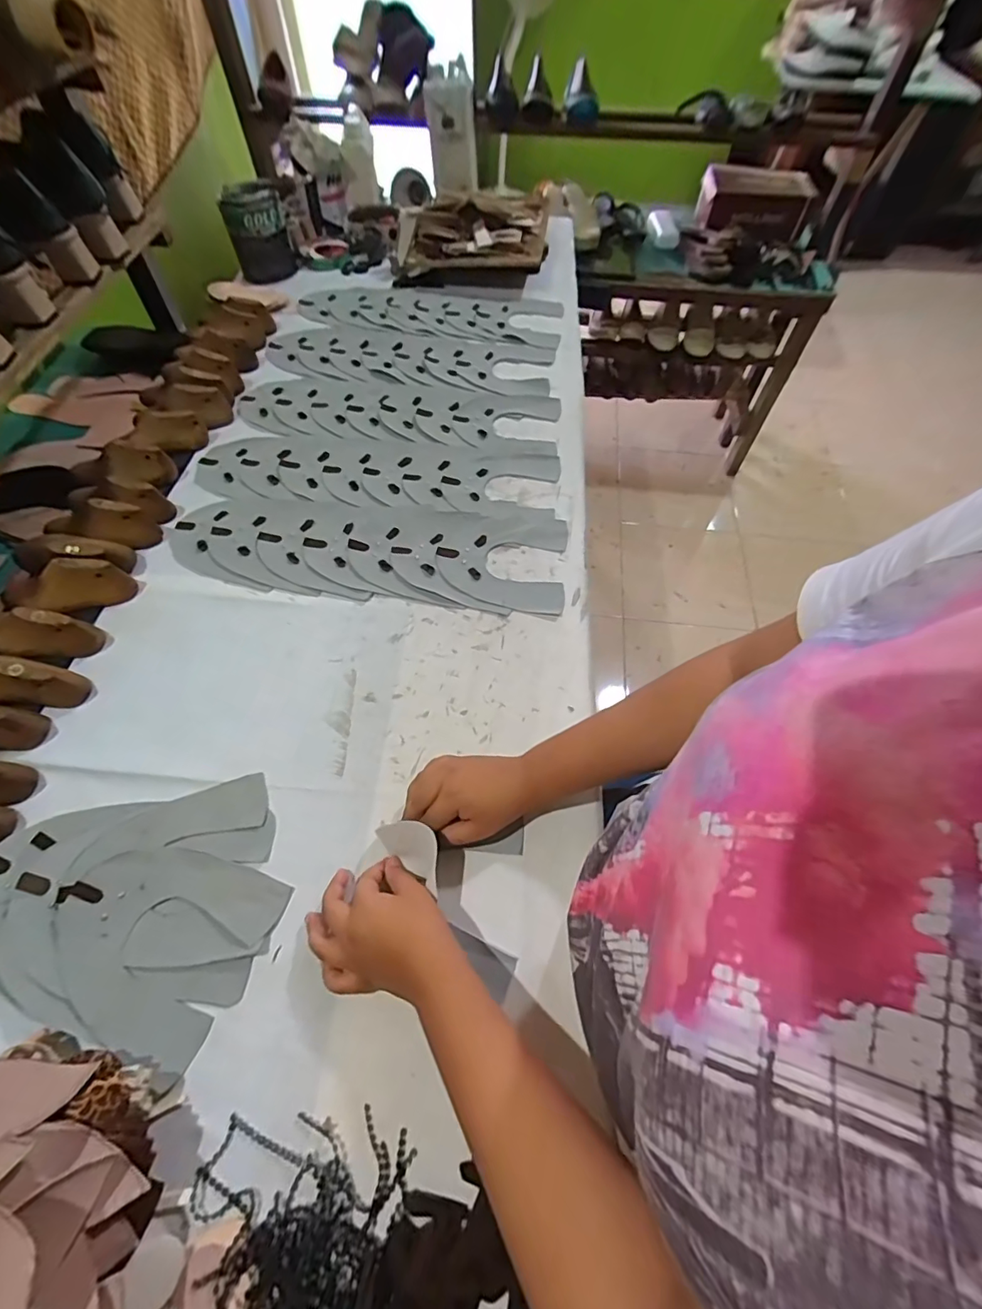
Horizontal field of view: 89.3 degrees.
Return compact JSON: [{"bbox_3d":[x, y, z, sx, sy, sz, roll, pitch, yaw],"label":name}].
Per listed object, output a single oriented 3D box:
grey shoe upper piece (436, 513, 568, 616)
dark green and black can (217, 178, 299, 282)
[{"bbox_3d":[0.014,-0.127,0.642,0.160,0.006,0.163,7,60,3],"label":"grey shoe upper piece"},{"bbox_3d":[-0.443,-0.813,0.961,0.117,0.136,0.097,-20,62,-12],"label":"dark green and black can"}]

